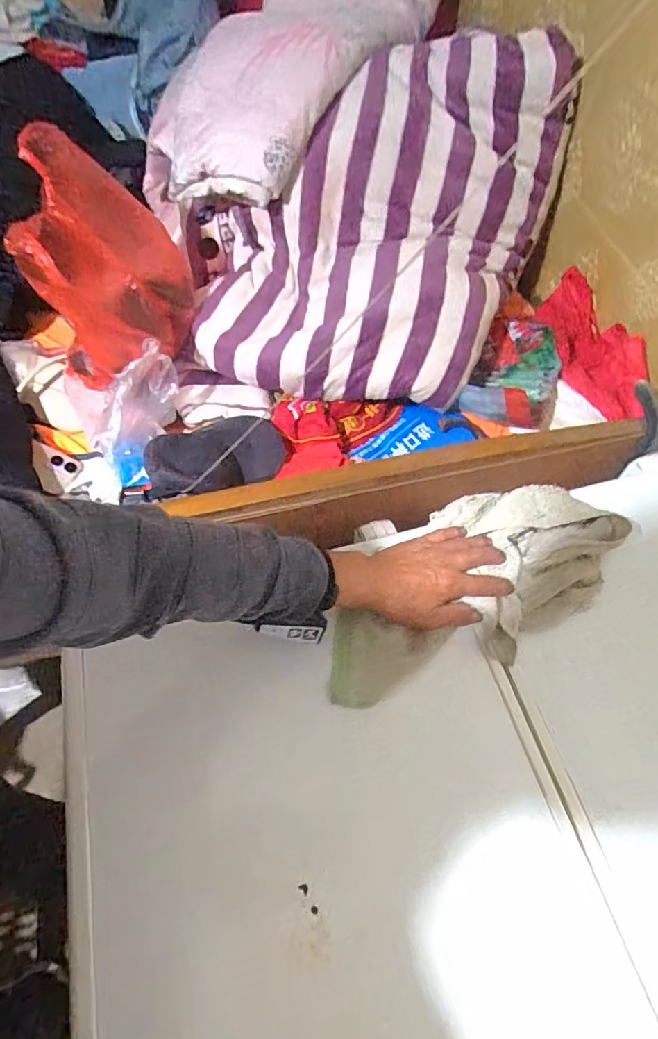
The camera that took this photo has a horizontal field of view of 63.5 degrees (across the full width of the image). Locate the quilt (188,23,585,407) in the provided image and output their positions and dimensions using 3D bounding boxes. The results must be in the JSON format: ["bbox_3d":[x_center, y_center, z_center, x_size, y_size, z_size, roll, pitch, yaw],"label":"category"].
[{"bbox_3d":[0.071,-0.562,1.030,0.578,0.220,0.781,24,83,15],"label":"quilt"}]

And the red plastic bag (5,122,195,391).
[{"bbox_3d":[-0.342,-0.376,0.849,0.242,0.300,0.223,-18,64,-9],"label":"red plastic bag"}]

